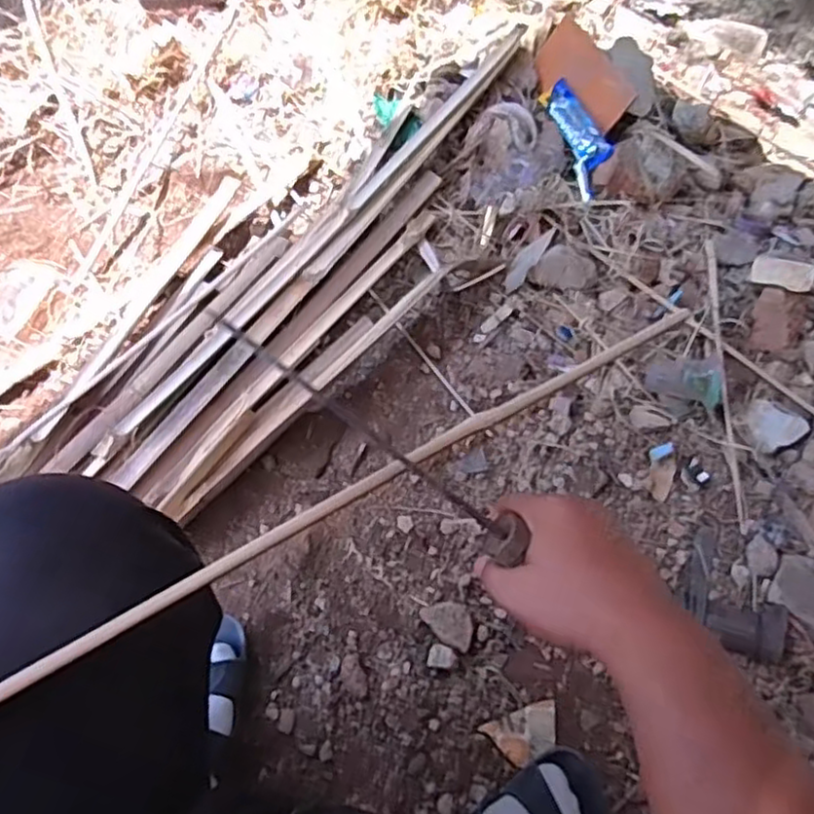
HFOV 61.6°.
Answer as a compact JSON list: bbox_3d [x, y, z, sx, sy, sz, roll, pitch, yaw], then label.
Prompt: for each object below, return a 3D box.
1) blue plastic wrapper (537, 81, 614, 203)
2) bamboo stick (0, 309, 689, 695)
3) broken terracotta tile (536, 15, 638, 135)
[{"bbox_3d":[0.253,-0.406,1.020,0.051,0.039,0.208,-14,66,-9],"label":"blue plastic wrapper"},{"bbox_3d":[-0.031,0.052,0.416,0.572,0.014,0.015,-27,71,-23],"label":"bamboo stick"},{"bbox_3d":[0.262,-0.507,1.045,0.092,0.014,0.223,-36,61,27],"label":"broken terracotta tile"}]

